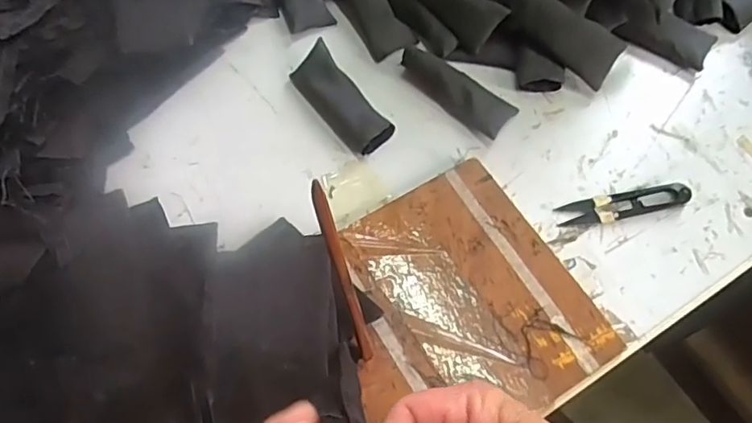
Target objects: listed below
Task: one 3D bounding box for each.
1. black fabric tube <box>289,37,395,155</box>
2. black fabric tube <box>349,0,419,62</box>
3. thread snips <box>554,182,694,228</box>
[{"bbox_3d":[-0.028,-0.092,0.479,0.036,0.027,0.101,-36,68,-15],"label":"black fabric tube"},{"bbox_3d":[-0.004,-0.187,0.522,0.040,0.018,0.103,-25,81,-10],"label":"black fabric tube"},{"bbox_3d":[0.187,-0.007,0.439,0.097,0.012,0.022,-14,64,-6],"label":"thread snips"}]

